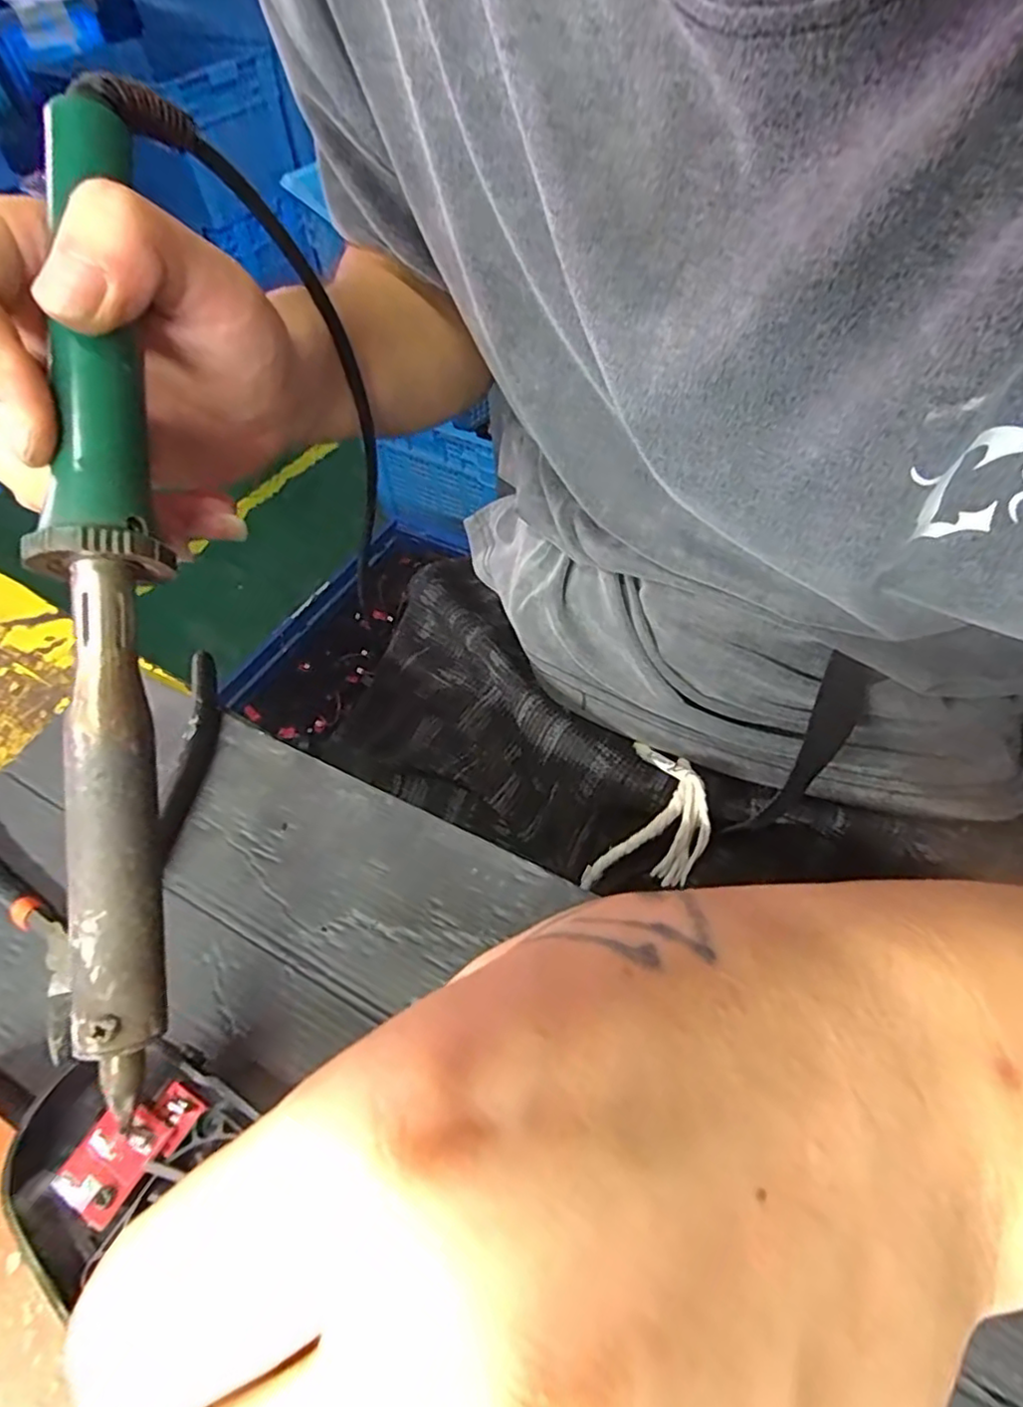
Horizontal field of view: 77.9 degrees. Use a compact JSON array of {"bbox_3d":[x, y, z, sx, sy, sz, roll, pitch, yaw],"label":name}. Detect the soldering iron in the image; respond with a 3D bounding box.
[{"bbox_3d":[-0.103,-0.041,0.164,0.023,0.025,0.272,-4,85,1],"label":"soldering iron"}]

